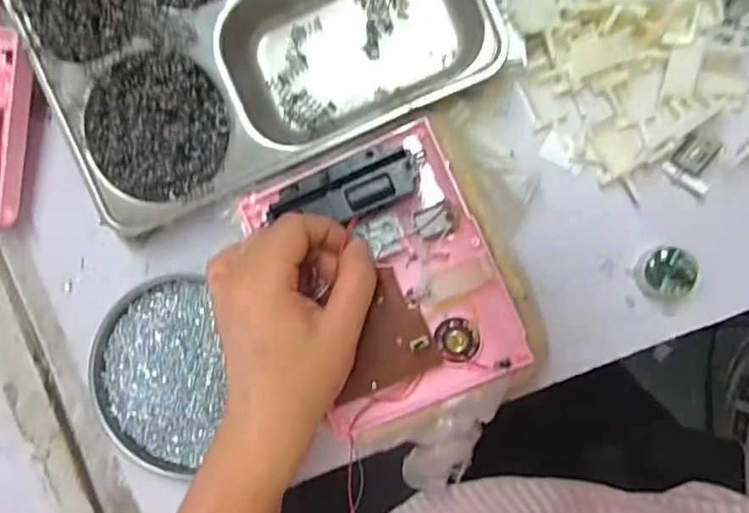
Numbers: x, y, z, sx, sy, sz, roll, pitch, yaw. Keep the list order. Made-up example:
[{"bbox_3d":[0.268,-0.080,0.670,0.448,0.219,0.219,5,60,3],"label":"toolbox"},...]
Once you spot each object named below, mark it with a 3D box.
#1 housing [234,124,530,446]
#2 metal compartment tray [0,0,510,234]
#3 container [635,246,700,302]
[{"bbox_3d":[0.008,0.016,0.361,0.131,0.037,0.169,-24,89,6],"label":"housing"},{"bbox_3d":[-0.085,-0.161,0.381,0.280,0.053,0.220,-24,89,6],"label":"metal compartment tray"},{"bbox_3d":[0.188,0.011,0.376,0.035,0.018,0.036,0,92,6],"label":"container"}]

